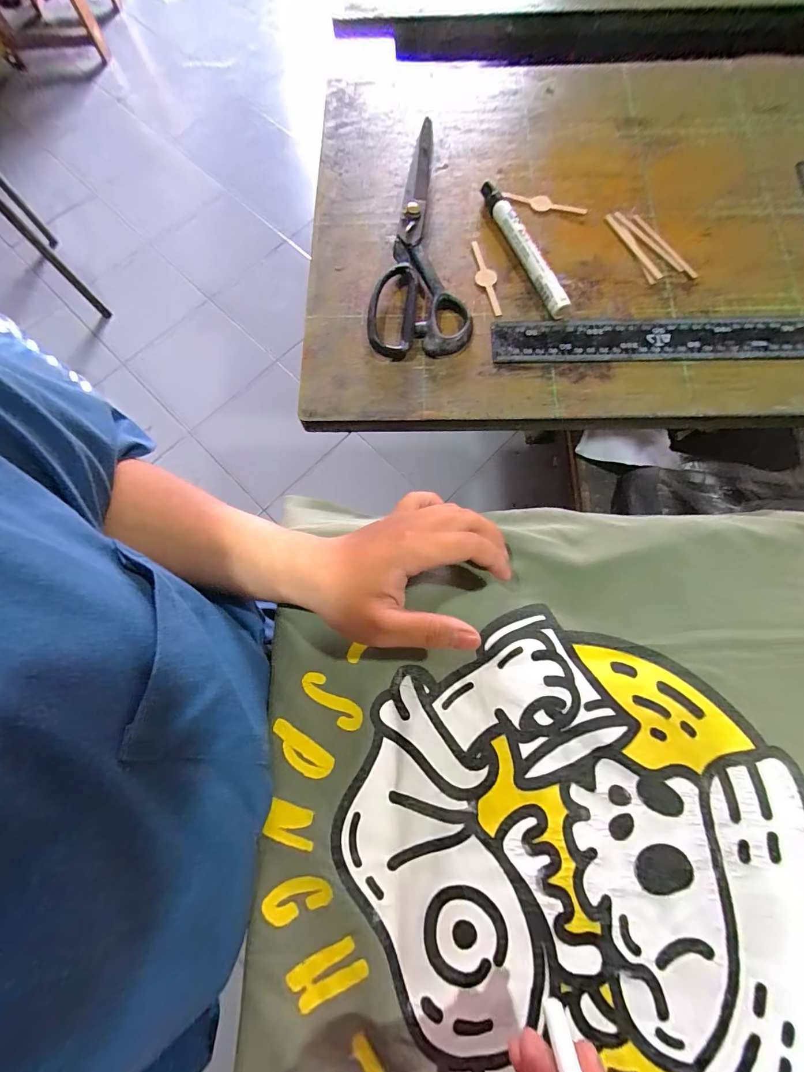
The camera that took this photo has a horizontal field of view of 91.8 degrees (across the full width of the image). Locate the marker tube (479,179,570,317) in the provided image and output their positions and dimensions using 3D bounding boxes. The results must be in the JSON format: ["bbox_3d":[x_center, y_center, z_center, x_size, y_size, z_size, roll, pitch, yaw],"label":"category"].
[{"bbox_3d":[0.102,-0.249,0.333,0.018,0.016,0.149,-19,75,-4],"label":"marker tube"}]

